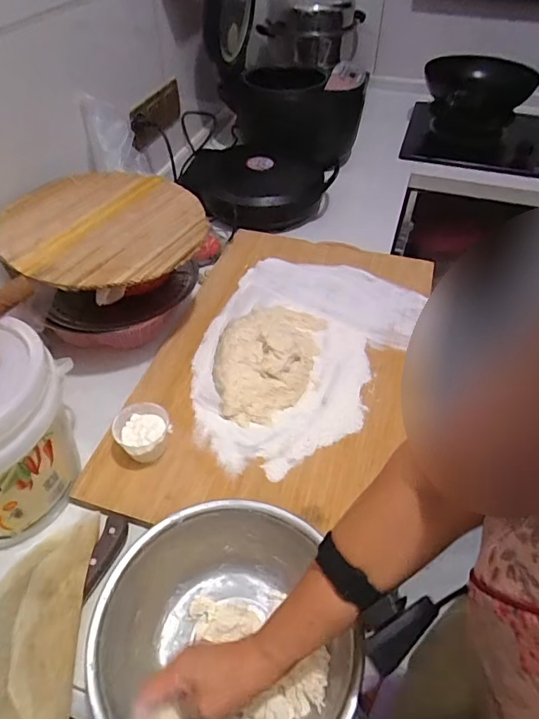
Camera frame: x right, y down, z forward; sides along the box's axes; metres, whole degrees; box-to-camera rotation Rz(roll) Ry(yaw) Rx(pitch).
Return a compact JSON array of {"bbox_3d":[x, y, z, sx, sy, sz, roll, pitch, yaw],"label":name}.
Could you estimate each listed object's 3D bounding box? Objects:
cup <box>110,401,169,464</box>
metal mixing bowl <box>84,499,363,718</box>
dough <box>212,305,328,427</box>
[{"bbox_3d":[-0.175,0.109,0.692,0.074,0.054,0.081,0,47,1],"label":"cup"},{"bbox_3d":[-0.054,0.286,0.518,0.232,0.097,0.235,0,47,1],"label":"metal mixing bowl"},{"bbox_3d":[-0.006,-0.014,0.815,0.154,0.050,0.272,11,48,11],"label":"dough"}]

